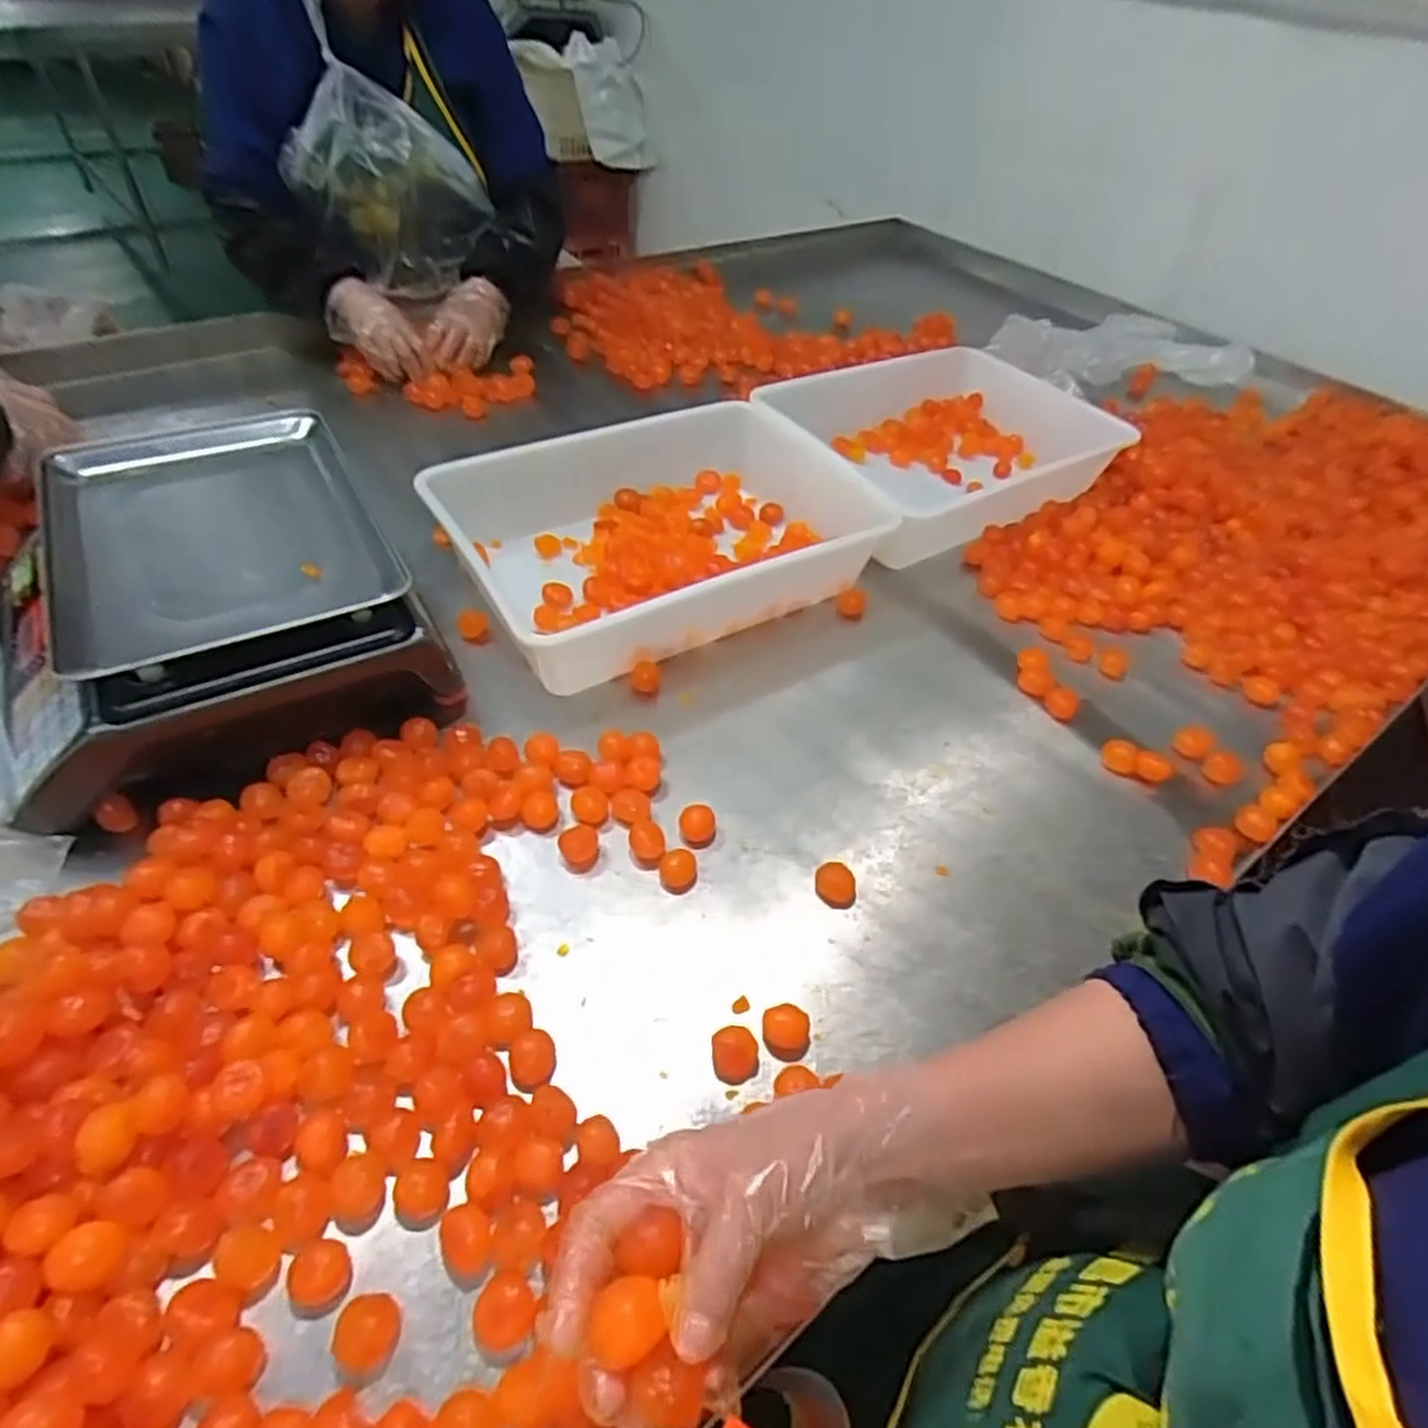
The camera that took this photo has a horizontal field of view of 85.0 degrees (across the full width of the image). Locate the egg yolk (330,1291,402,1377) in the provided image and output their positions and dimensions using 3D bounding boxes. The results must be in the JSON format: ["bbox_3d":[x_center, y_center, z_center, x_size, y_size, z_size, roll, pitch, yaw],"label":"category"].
[{"bbox_3d":[-0.177,0.316,0.398,0.031,0.024,0.033,3,46,-3],"label":"egg yolk"}]

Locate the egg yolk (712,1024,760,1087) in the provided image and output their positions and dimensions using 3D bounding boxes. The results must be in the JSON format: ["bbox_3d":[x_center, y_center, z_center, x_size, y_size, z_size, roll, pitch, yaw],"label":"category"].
[{"bbox_3d":[0.013,0.222,0.508,0.029,0.018,0.032,0,47,-6],"label":"egg yolk"}]

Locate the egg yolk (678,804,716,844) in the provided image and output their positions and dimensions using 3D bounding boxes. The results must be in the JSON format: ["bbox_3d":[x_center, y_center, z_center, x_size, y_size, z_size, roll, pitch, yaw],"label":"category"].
[{"bbox_3d":[-0.013,0.089,0.627,0.029,0.020,0.029,3,46,-3],"label":"egg yolk"}]

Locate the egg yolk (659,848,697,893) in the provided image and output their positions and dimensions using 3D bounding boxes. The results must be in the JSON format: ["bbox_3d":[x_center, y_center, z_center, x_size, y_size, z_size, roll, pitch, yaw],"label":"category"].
[{"bbox_3d":[-0.028,0.119,0.597,0.027,0.021,0.028,3,46,-3],"label":"egg yolk"}]

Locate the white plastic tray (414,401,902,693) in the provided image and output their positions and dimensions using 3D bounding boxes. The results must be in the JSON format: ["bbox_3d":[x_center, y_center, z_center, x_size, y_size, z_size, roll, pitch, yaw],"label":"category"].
[{"bbox_3d":[-0.046,-0.197,0.840,0.442,0.096,0.292,-21,52,-23],"label":"white plastic tray"}]

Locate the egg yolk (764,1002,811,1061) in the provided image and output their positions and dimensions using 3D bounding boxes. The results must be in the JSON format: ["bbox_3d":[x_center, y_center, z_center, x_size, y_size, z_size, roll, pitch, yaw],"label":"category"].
[{"bbox_3d":[0.048,0.213,0.520,0.029,0.023,0.031,1,47,-5],"label":"egg yolk"}]

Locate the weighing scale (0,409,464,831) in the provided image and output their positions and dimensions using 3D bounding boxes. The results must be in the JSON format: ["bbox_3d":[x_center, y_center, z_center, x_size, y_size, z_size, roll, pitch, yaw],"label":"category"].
[{"bbox_3d":[-0.441,-0.104,0.673,0.315,0.134,0.341,-23,53,-25],"label":"weighing scale"}]

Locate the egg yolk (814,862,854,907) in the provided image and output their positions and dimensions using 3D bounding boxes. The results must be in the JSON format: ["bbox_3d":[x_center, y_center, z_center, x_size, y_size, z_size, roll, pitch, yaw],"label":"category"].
[{"bbox_3d":[0.093,0.132,0.599,0.030,0.016,0.033,6,46,-1],"label":"egg yolk"}]

